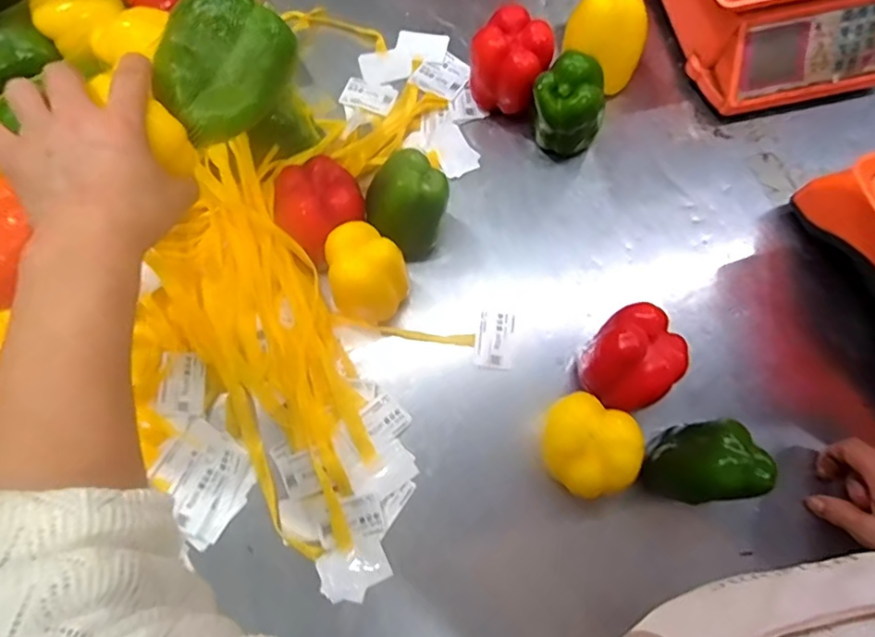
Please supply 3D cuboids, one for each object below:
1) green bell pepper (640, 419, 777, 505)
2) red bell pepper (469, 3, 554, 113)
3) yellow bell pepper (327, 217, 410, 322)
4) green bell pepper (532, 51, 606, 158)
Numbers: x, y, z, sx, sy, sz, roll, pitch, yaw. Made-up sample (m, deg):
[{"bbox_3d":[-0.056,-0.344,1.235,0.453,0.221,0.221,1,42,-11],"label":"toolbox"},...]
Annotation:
[{"bbox_3d":[0.223,0.123,0.475,0.076,0.112,0.064,-10,74,-2],"label":"green bell pepper"},{"bbox_3d":[0.076,-0.269,0.595,0.079,0.091,0.072,0,75,0],"label":"red bell pepper"},{"bbox_3d":[-0.064,-0.042,0.532,0.067,0.098,0.074,-9,76,-3],"label":"yellow bell pepper"},{"bbox_3d":[0.137,-0.219,0.577,0.074,0.100,0.067,25,77,6],"label":"green bell pepper"}]

